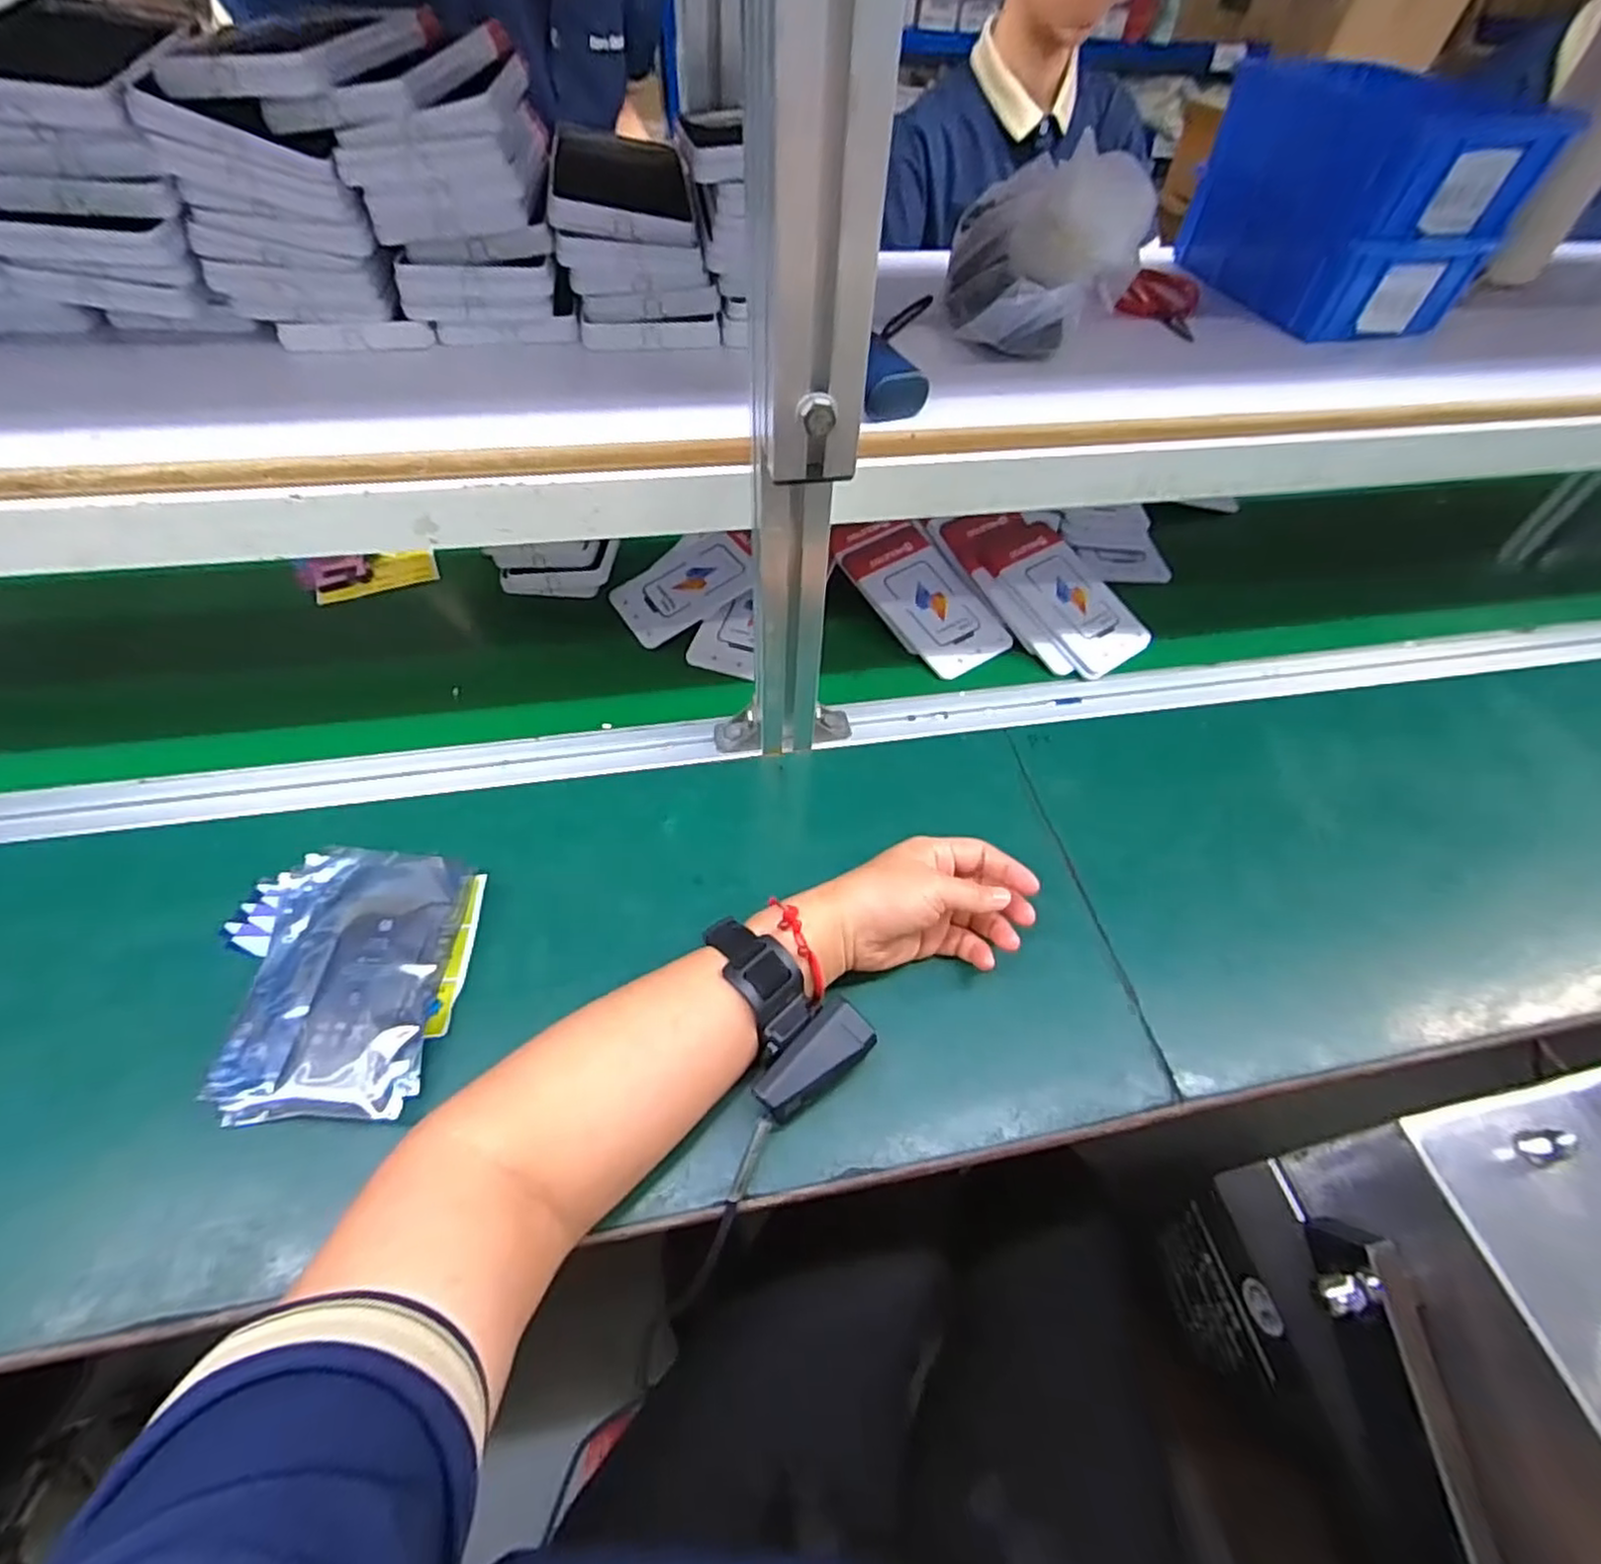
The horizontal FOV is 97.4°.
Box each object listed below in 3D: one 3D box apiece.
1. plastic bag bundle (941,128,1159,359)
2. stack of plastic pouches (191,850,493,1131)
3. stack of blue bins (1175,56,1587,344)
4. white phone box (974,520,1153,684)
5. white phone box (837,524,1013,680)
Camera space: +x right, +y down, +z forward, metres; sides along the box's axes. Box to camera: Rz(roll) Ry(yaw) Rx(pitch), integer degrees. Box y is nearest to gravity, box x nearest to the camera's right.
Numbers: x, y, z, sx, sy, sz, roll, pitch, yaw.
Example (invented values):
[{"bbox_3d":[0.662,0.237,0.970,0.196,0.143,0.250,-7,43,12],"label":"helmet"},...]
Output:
[{"bbox_3d":[0.159,-0.344,0.456,0.120,0.094,0.144,14,53,7],"label":"plastic bag bundle"},{"bbox_3d":[-0.281,0.115,0.422,0.145,0.029,0.160,1,53,-3],"label":"stack of plastic pouches"},{"bbox_3d":[0.410,-0.436,0.532,0.130,0.123,0.174,-10,54,-11],"label":"stack of blue bins"},{"bbox_3d":[0.247,-0.174,0.651,0.092,0.012,0.160,-31,76,-19],"label":"white phone box"},{"bbox_3d":[0.114,-0.169,0.646,0.089,0.008,0.163,-27,72,-20],"label":"white phone box"}]

